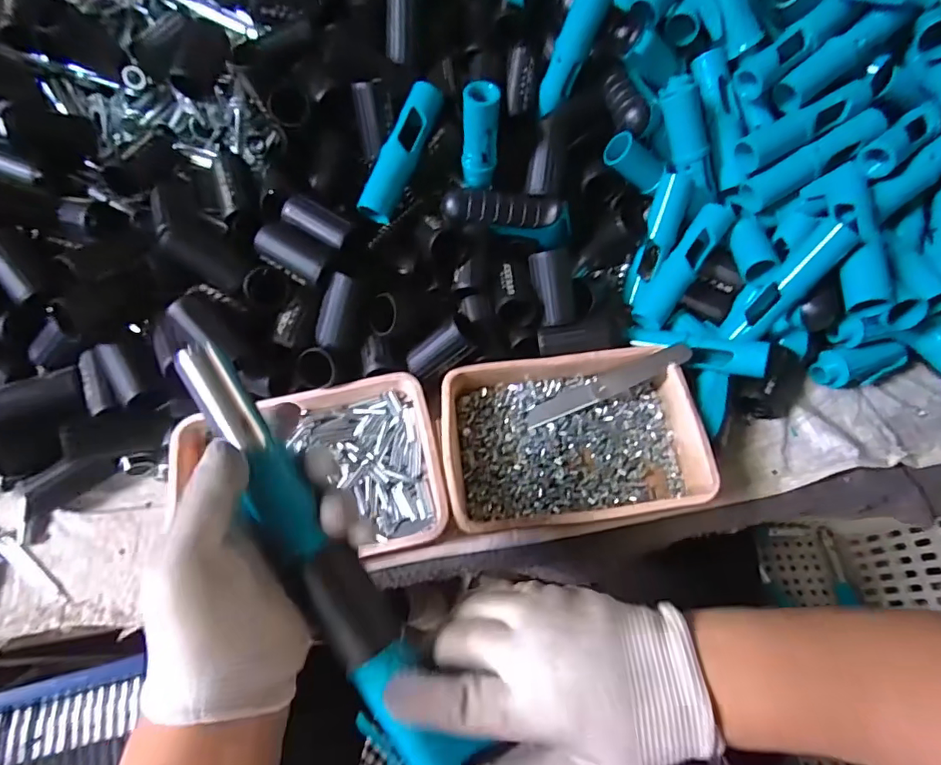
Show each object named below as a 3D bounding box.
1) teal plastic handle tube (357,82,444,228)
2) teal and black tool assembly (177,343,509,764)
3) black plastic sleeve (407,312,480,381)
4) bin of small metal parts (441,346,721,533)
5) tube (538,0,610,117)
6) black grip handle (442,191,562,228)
[{"bbox_3d":[-0.058,-0.199,0.434,0.023,0.022,0.126,24,86,11],"label":"teal plastic handle tube"},{"bbox_3d":[-0.075,0.089,0.256,0.037,0.031,0.242,-30,86,-14],"label":"teal and black tool assembly"},{"bbox_3d":[-0.024,-0.028,0.425,0.060,0.033,0.036,-35,65,20],"label":"black plastic sleeve"},{"bbox_3d":[0.081,0.045,0.415,0.201,0.042,0.133,-6,64,-3],"label":"bin of small metal parts"},{"bbox_3d":[0.090,-0.300,0.458,0.024,0.109,0.023,-19,63,-33],"label":"tube"},{"bbox_3d":[0.029,-0.155,0.457,0.103,0.025,0.023,1,64,0],"label":"black grip handle"}]

